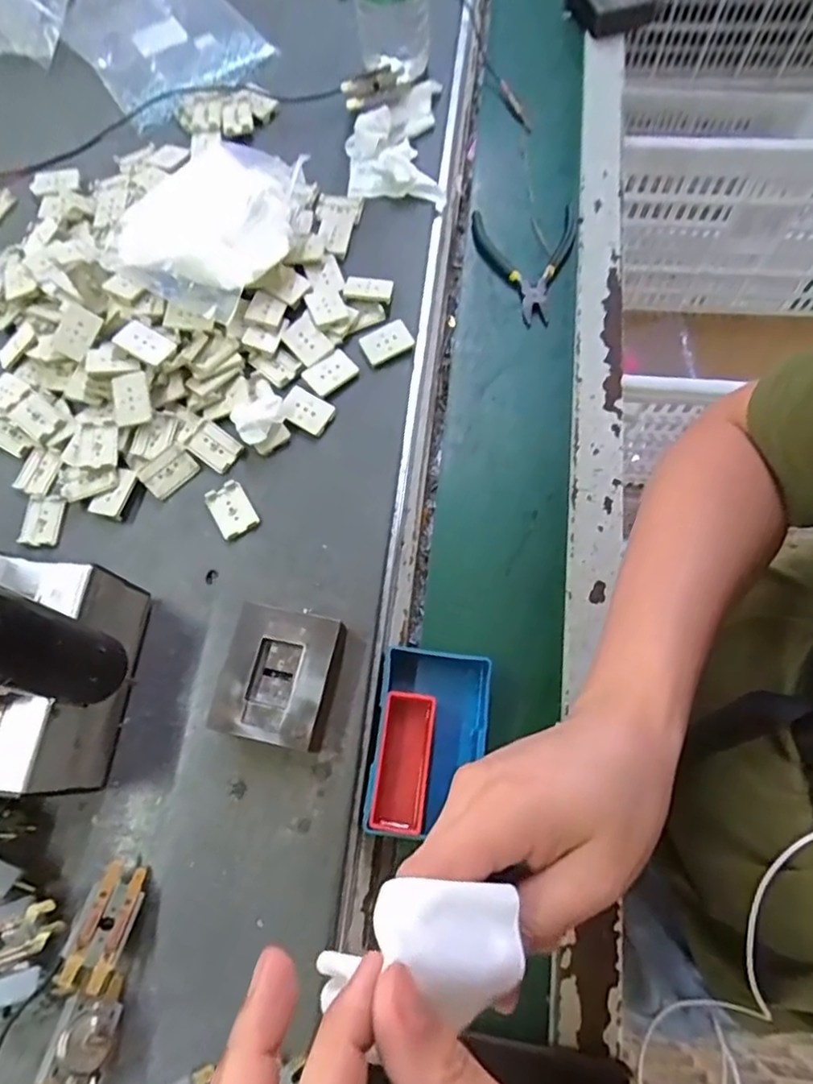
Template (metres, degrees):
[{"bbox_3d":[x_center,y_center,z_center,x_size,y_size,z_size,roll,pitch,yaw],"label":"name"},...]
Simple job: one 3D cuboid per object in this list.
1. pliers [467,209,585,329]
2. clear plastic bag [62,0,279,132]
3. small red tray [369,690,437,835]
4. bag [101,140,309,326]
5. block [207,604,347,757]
[{"bbox_3d":[0.094,-0.253,0.539,0.092,0.014,0.122,17,71,9],"label":"pliers"},{"bbox_3d":[-0.244,-0.501,0.596,0.146,0.030,0.214,-37,72,-11],"label":"clear plastic bag"},{"bbox_3d":[-0.001,0.139,0.393,0.032,0.019,0.081,6,70,5],"label":"small red tray"},{"bbox_3d":[-0.161,-0.259,0.484,0.140,0.056,0.160,24,72,11],"label":"bag"},{"bbox_3d":[-0.078,0.086,0.391,0.068,0.028,0.079,11,70,7],"label":"block"}]

